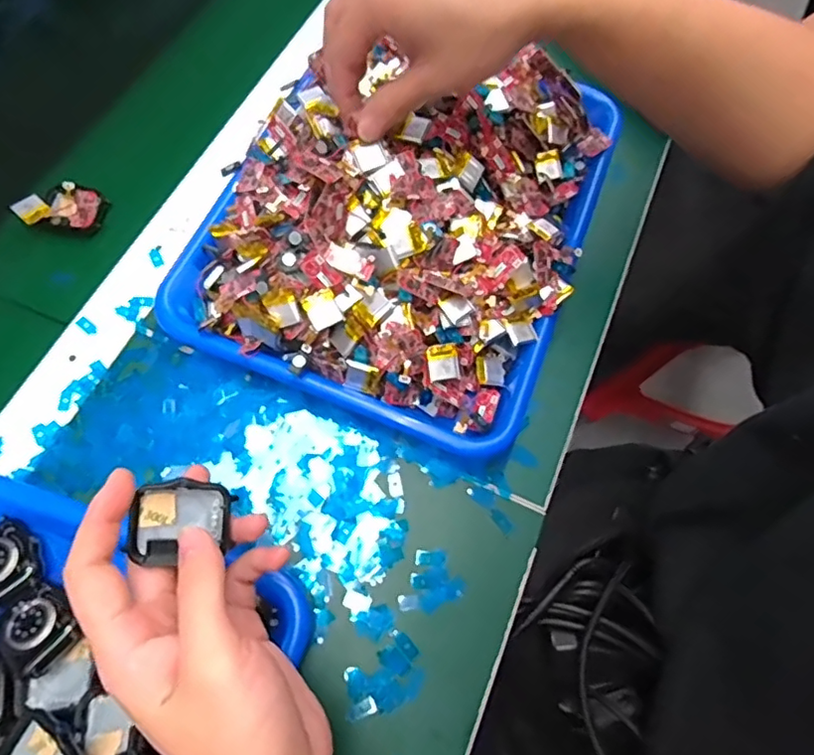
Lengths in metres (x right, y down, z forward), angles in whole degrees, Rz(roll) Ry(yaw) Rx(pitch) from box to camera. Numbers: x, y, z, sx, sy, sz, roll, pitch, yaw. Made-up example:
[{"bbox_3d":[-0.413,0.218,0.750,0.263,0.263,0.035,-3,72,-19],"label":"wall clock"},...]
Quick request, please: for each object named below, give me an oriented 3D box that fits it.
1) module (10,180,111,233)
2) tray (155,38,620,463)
[{"bbox_3d":[-0.253,-0.127,0.411,0.058,0.015,0.036,-2,69,-4],"label":"module"},{"bbox_3d":[0.007,-0.132,0.393,0.249,0.079,0.322,22,69,5],"label":"tray"}]

